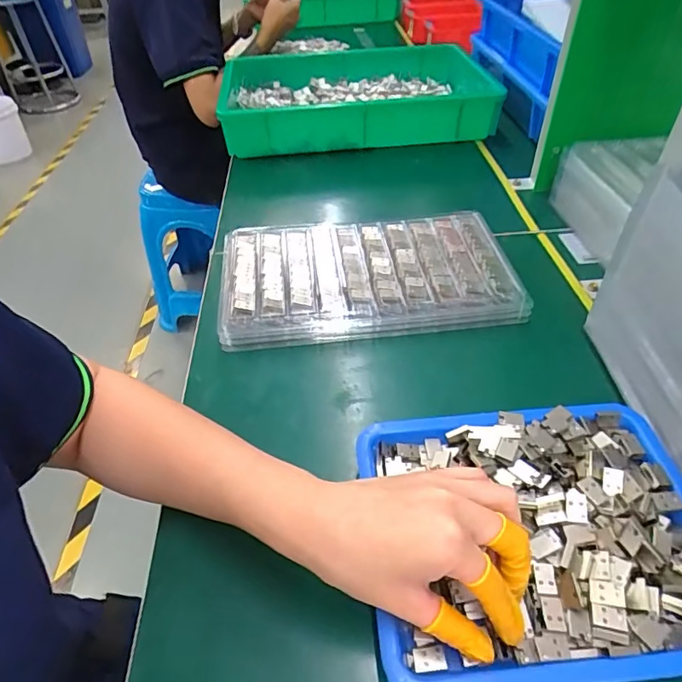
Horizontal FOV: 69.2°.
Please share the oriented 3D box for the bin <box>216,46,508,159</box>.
[{"bbox_3d":[0.024,-0.429,0.869,0.433,0.092,0.332,-3,44,2],"label":"bin"}]

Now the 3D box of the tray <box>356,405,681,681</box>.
[{"bbox_3d":[0.128,0.119,0.316,0.217,0.031,0.171,-5,44,0],"label":"tray"}]

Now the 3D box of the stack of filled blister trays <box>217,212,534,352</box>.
[{"bbox_3d":[0.026,-0.073,0.523,0.295,0.041,0.166,-5,44,-1],"label":"stack of filled blister trays"}]

